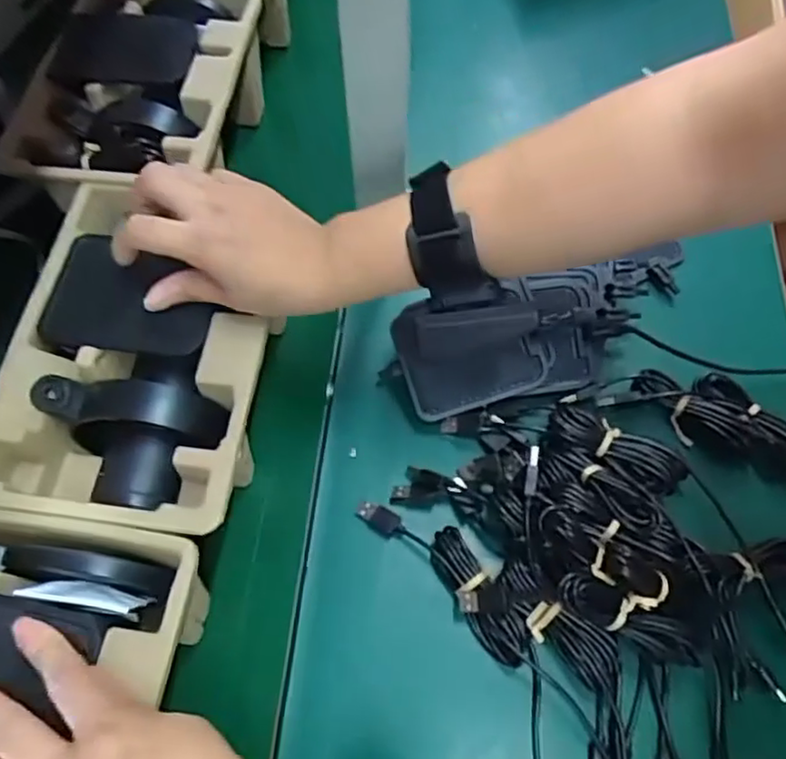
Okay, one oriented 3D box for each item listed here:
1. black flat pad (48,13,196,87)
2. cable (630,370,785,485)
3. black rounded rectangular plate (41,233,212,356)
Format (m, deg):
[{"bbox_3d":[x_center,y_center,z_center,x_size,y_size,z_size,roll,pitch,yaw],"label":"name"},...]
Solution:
[{"bbox_3d":[-0.204,-0.258,0.500,0.096,0.015,0.083,0,65,-1],"label":"black flat pad"},{"bbox_3d":[0.231,0.025,0.456,0.122,0.021,0.045,30,68,12],"label":"cable"},{"bbox_3d":[-0.160,-0.053,0.402,0.096,0.008,0.078,6,65,1],"label":"black rounded rectangular plate"}]

